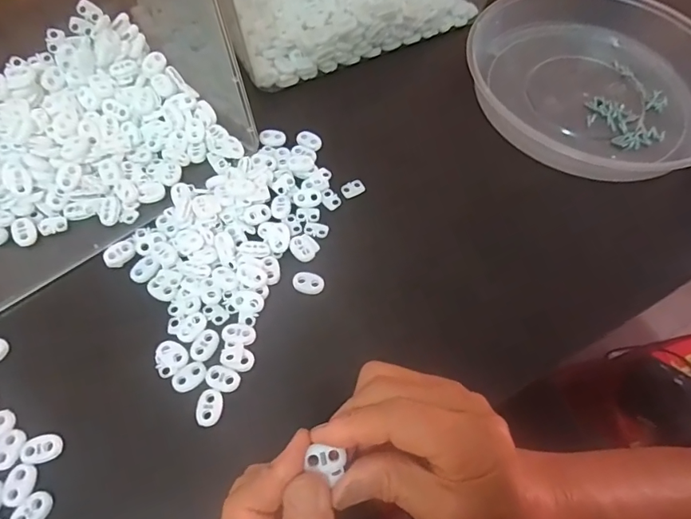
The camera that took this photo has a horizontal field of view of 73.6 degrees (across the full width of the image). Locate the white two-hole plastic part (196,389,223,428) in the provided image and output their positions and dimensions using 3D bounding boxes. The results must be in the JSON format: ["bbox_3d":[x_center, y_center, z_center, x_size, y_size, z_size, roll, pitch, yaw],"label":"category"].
[{"bbox_3d":[-0.086,0.092,0.290,0.015,0.004,0.022,0,63,-2],"label":"white two-hole plastic part"}]

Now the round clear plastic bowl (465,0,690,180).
[{"bbox_3d":[0.232,-0.170,0.425,0.228,0.036,0.231,1,62,-2],"label":"round clear plastic bowl"}]

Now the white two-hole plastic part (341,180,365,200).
[{"bbox_3d":[0.006,-0.058,0.382,0.019,0.005,0.012,-25,66,-14],"label":"white two-hole plastic part"}]

